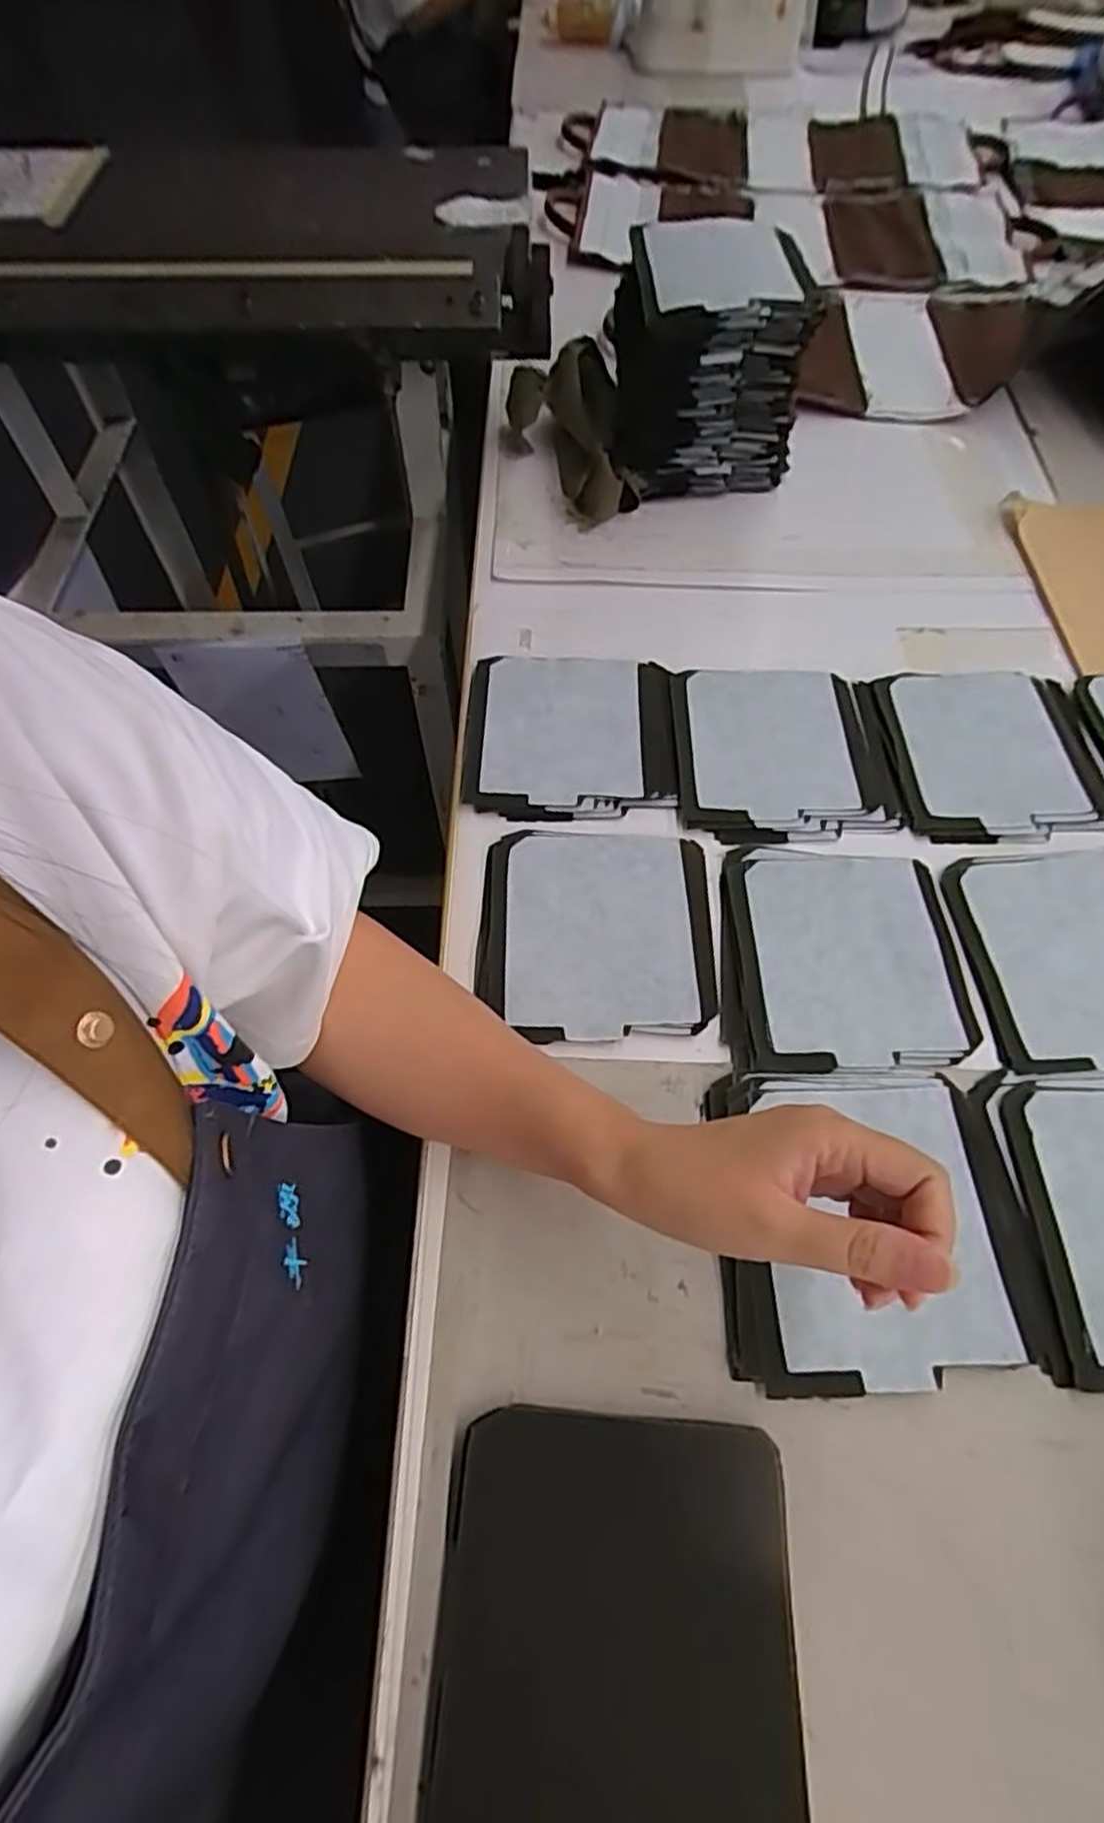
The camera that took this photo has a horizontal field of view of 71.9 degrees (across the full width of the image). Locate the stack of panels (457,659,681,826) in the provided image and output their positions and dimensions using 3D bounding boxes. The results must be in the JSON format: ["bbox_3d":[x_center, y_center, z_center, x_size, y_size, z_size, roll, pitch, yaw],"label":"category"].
[{"bbox_3d":[0.013,-0.123,0.520,0.139,0.014,0.138,1,59,1],"label":"stack of panels"}]

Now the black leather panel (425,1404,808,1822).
[{"bbox_3d":[0.025,0.277,0.293,0.132,0.011,0.136,3,59,1],"label":"black leather panel"}]

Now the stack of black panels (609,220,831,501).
[{"bbox_3d":[0.126,-0.450,0.623,0.151,0.139,0.143,-3,59,-2],"label":"stack of black panels"}]

